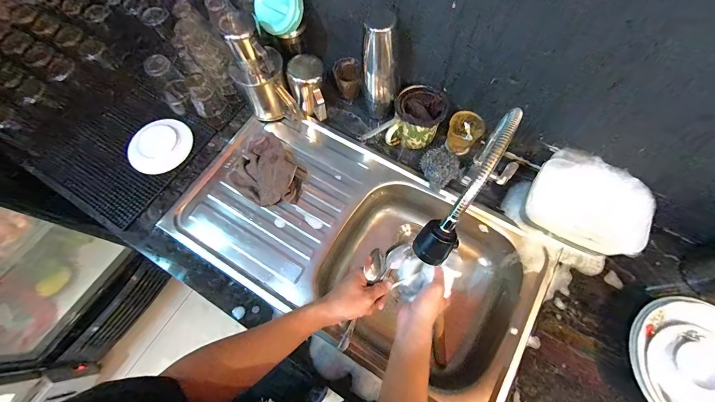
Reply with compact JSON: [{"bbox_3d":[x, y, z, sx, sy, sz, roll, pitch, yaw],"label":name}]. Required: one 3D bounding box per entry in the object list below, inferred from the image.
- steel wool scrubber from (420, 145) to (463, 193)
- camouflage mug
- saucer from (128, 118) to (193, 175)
[{"bbox_3d":[0.180,-0.075,0.663,0.074,0.034,0.085,-21,69,-8],"label":"steel wool scrubber"},{"bbox_3d":[0.133,-0.177,0.680,0.106,0.097,0.119,15,69,7],"label":"camouflage mug"},{"bbox_3d":[-0.467,-0.136,0.721,0.127,0.030,0.140,42,74,16],"label":"saucer"}]

